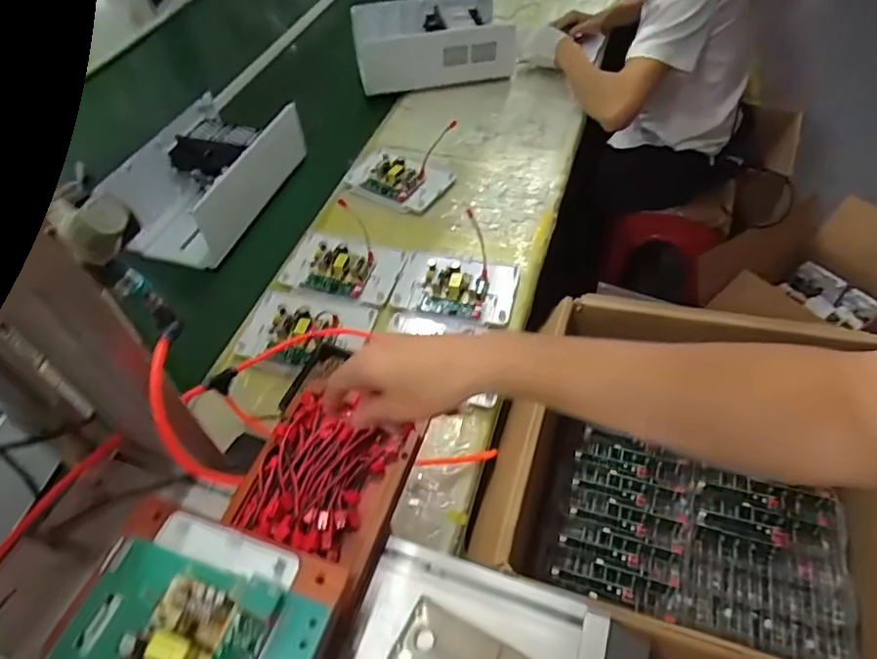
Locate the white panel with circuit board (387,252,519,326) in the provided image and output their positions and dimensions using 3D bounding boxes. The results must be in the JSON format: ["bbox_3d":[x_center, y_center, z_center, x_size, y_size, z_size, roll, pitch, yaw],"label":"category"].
[{"bbox_3d":[0.032,-0.075,0.903,0.187,0.034,0.143,9,51,10],"label":"white panel with circuit board"}]

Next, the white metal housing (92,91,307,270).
[{"bbox_3d":[-0.426,-0.301,1.066,0.218,0.104,0.360,13,52,13],"label":"white metal housing"}]

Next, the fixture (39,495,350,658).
[{"bbox_3d":[-0.191,0.235,0.409,0.205,0.035,0.195,14,52,14],"label":"fixture"}]

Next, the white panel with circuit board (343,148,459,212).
[{"bbox_3d":[-0.070,-0.301,1.097,0.188,0.035,0.160,24,55,21],"label":"white panel with circuit board"}]

